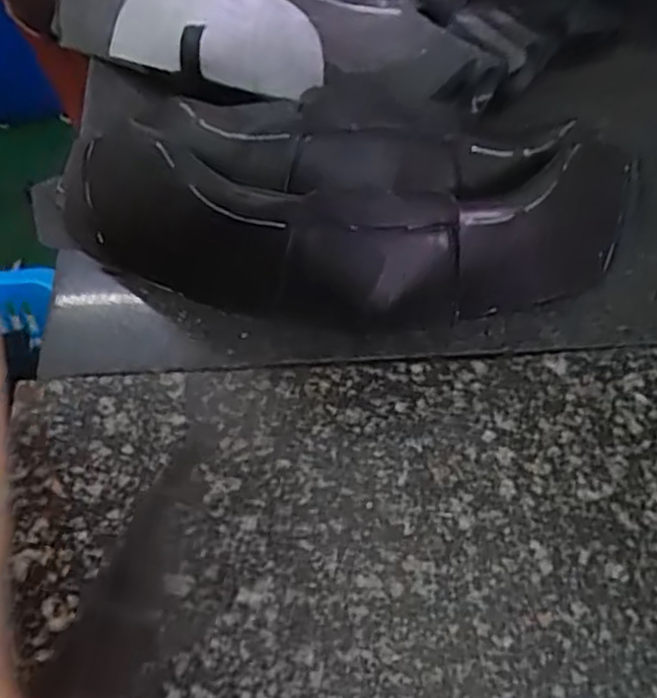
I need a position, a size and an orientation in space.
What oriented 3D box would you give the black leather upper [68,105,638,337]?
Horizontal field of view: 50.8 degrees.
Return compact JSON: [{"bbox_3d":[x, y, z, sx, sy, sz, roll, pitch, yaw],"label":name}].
[{"bbox_3d":[0.007,-0.066,0.325,0.265,0.079,0.095,7,52,3],"label":"black leather upper"}]

